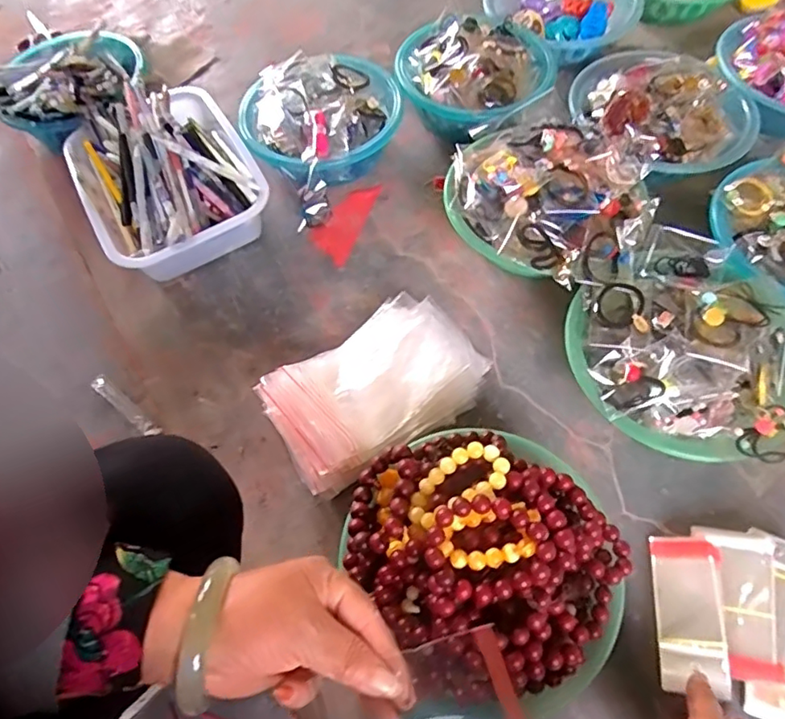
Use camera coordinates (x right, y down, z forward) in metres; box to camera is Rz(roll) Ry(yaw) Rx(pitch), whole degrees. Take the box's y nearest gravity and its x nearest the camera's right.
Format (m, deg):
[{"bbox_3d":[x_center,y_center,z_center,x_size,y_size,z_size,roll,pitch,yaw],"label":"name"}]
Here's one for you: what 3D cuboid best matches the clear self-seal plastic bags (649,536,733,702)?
[{"bbox_3d":[0.268,0.226,0.507,0.055,0.009,0.131,-7,56,26],"label":"clear self-seal plastic bags"}]

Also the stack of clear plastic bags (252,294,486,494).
[{"bbox_3d":[-0.014,0.031,0.609,0.240,0.068,0.146,-38,67,-16],"label":"stack of clear plastic bags"}]

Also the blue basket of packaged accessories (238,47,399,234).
[{"bbox_3d":[-0.084,-0.322,0.784,0.215,0.093,0.229,-1,62,2],"label":"blue basket of packaged accessories"}]

